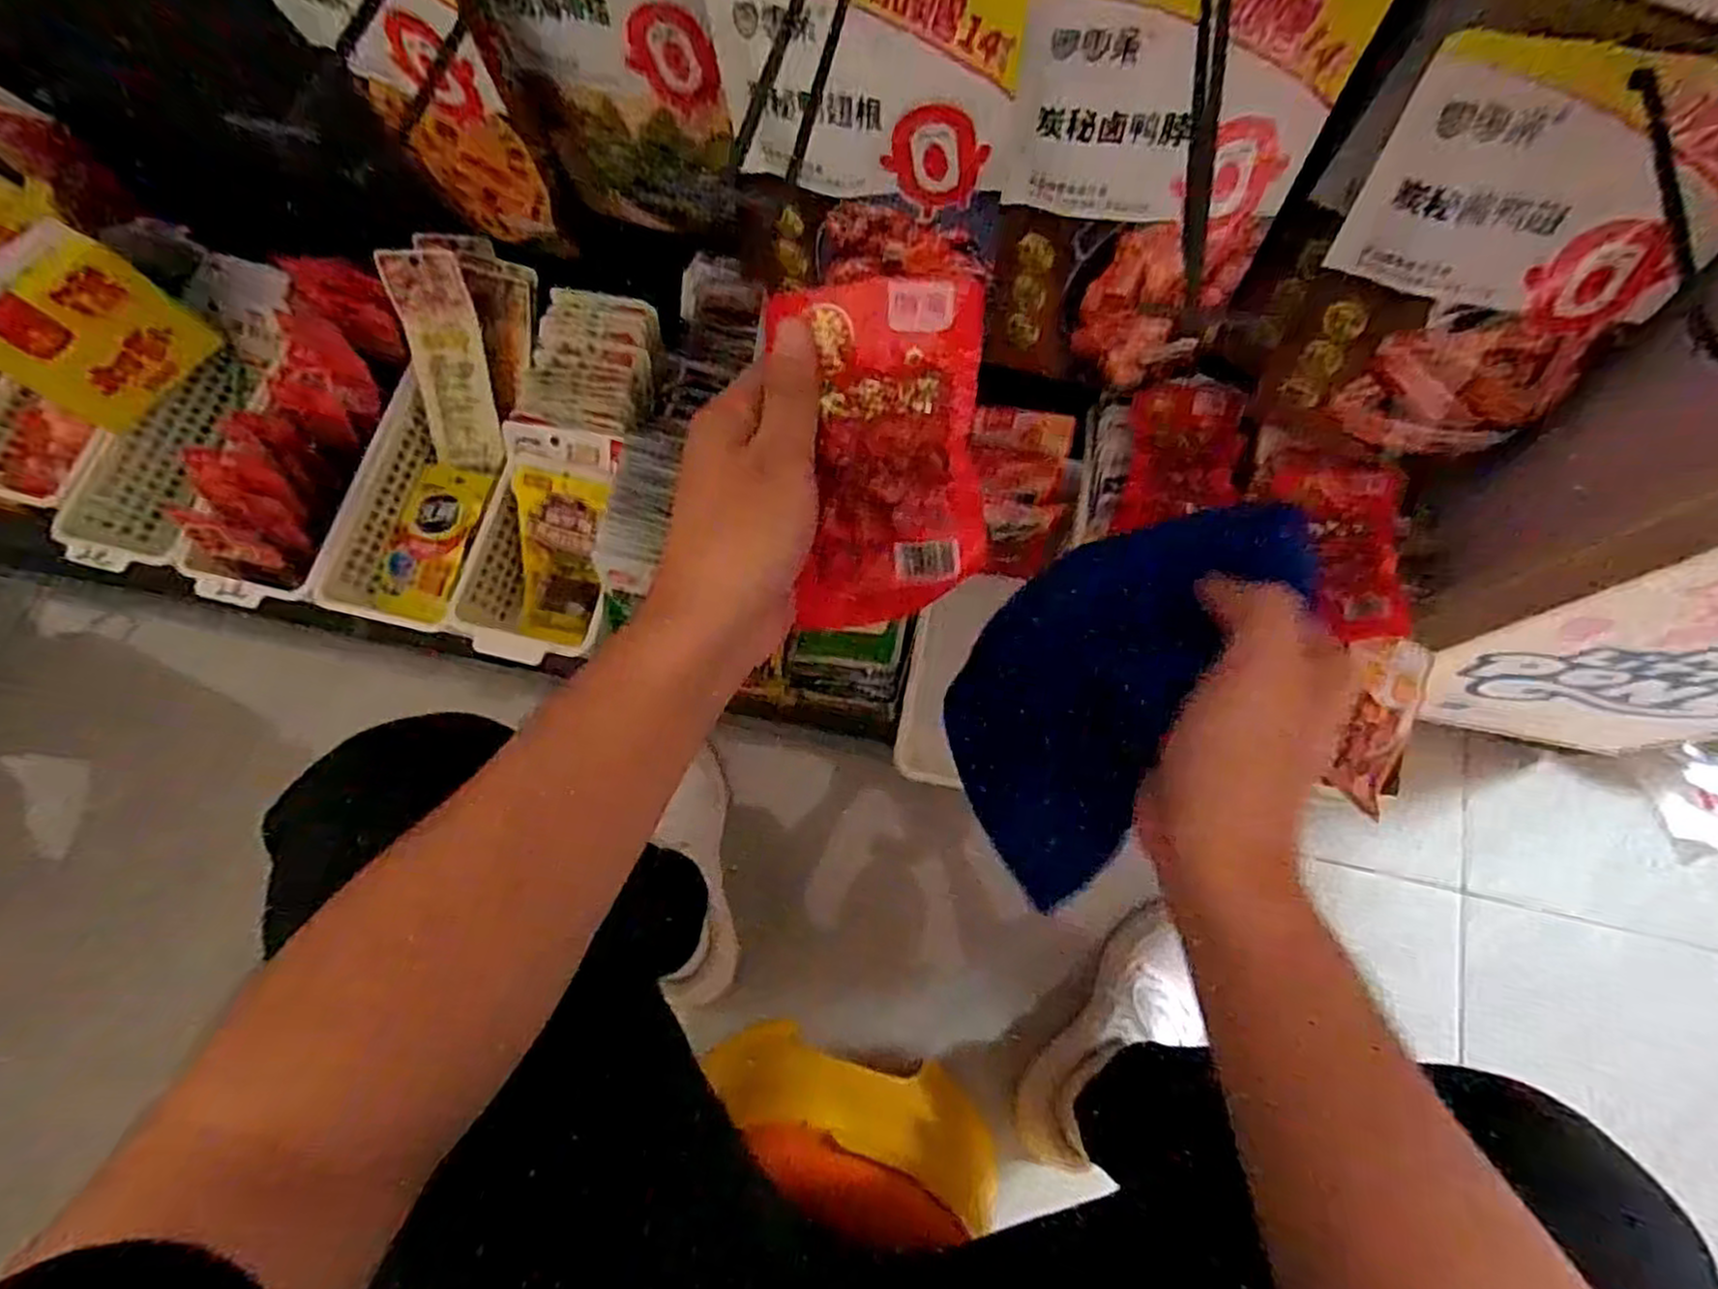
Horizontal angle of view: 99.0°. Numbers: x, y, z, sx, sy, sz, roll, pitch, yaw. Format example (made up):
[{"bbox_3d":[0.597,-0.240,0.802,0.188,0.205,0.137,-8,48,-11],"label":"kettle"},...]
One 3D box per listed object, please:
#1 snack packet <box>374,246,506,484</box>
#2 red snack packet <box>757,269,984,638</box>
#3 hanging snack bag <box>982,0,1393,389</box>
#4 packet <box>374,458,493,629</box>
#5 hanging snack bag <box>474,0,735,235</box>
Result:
[{"bbox_3d":[-0.365,-0.246,0.652,0.065,0.182,0.016,1,32,2],"label":"snack packet"},{"bbox_3d":[0.010,-0.074,0.297,0.078,0.016,0.133,0,104,12],"label":"red snack packet"},{"bbox_3d":[0.174,-0.271,0.456,0.165,0.227,0.035,8,56,5],"label":"hanging snack bag"},{"bbox_3d":[-0.382,-0.095,0.667,0.076,0.030,0.144,12,75,5],"label":"packet"},{"bbox_3d":[-0.159,-0.377,0.488,0.171,0.226,0.029,21,76,7],"label":"hanging snack bag"}]

